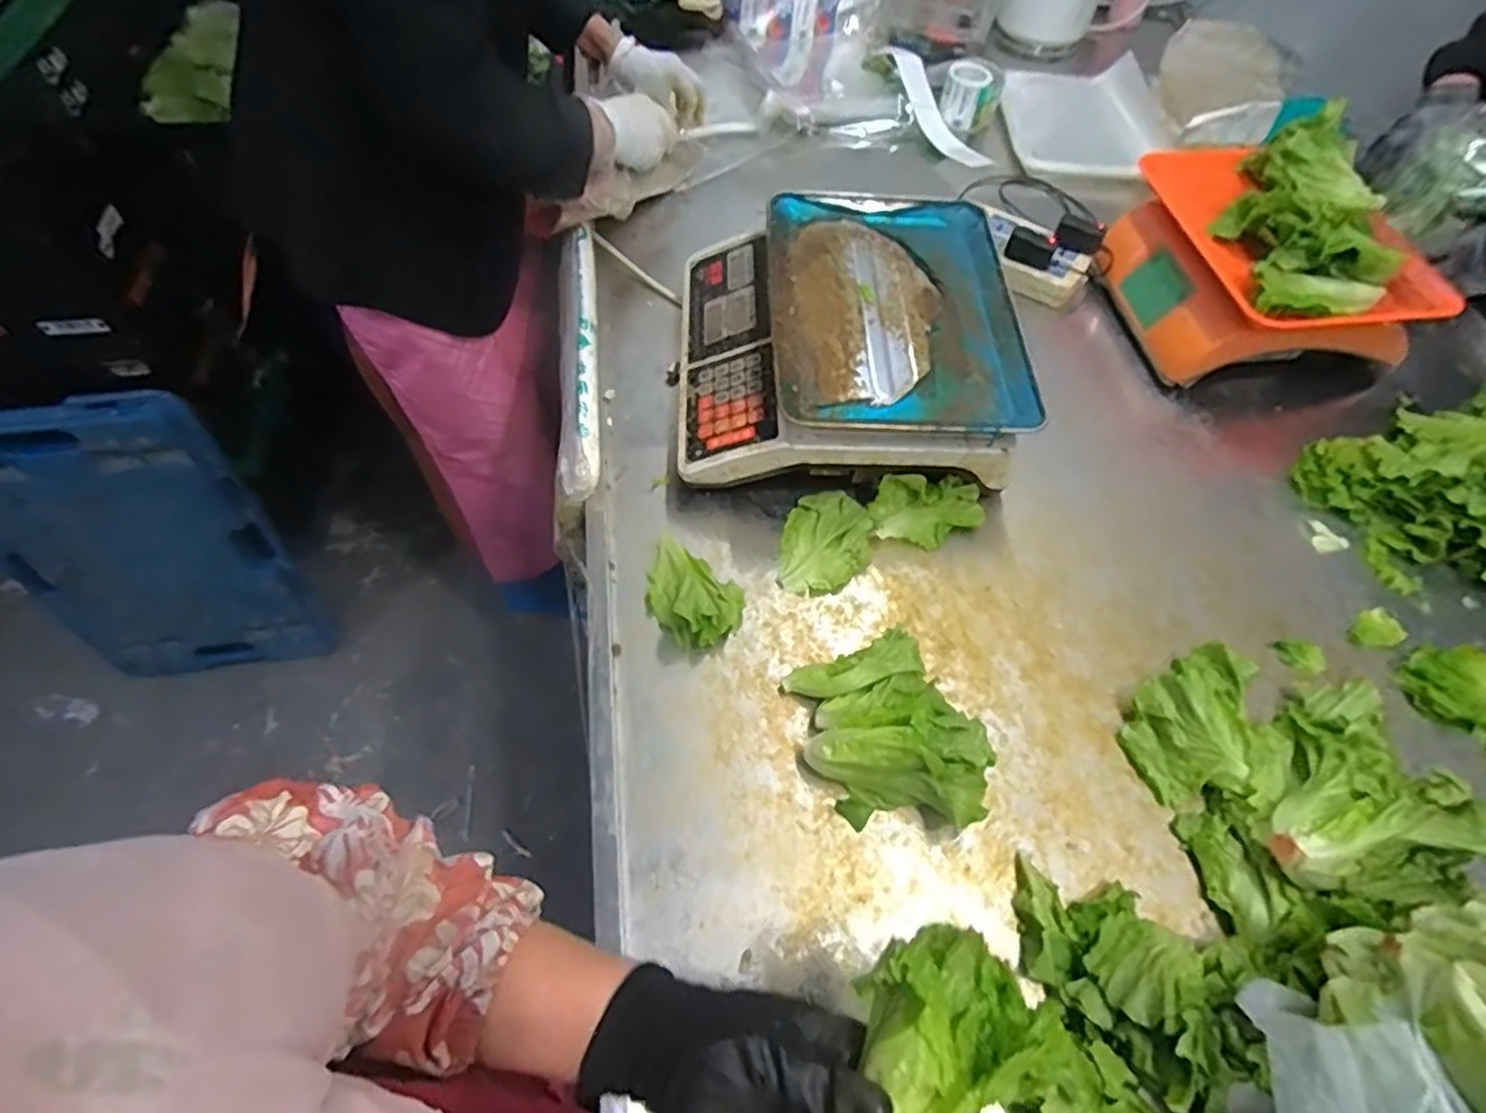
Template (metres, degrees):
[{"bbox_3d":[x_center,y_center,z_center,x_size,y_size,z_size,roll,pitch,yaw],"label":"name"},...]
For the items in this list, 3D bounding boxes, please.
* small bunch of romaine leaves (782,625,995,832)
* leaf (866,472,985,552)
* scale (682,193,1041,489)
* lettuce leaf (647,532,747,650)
[{"bbox_3d":[0.112,0.137,0.552,0.121,0.066,0.156,-15,61,-12],"label":"small bunch of romaine leaves"},{"bbox_3d":[0.178,-0.045,0.685,0.106,0.037,0.063,3,58,-1],"label":"leaf"},{"bbox_3d":[0.098,-0.220,0.737,0.326,0.112,0.325,0,58,-4],"label":"scale"},{"bbox_3d":[-0.049,0.029,0.627,0.105,0.035,0.072,35,63,17],"label":"lettuce leaf"}]

